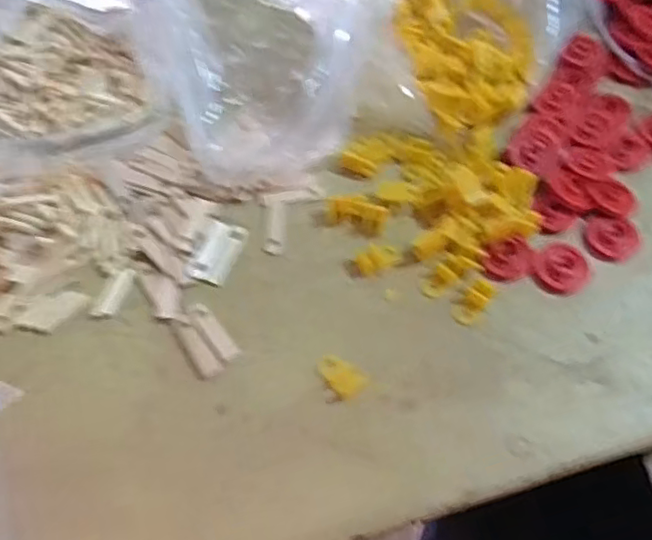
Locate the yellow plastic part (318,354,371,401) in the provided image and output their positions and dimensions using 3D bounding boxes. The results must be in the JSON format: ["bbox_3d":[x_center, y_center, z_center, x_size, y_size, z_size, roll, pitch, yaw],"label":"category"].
[{"bbox_3d":[0.008,0.055,0.328,0.019,0.004,0.027,-39,69,-22],"label":"yellow plastic part"}]

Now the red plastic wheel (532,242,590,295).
[{"bbox_3d":[0.140,-0.001,0.365,0.034,0.005,0.030,-40,69,-22],"label":"red plastic wheel"}]

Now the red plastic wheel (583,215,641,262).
[{"bbox_3d":[0.175,-0.020,0.377,0.031,0.004,0.031,1,60,-2],"label":"red plastic wheel"}]

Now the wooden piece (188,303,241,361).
[{"bbox_3d":[-0.062,0.033,0.338,0.011,0.004,0.039,-35,67,-20],"label":"wooden piece"}]

